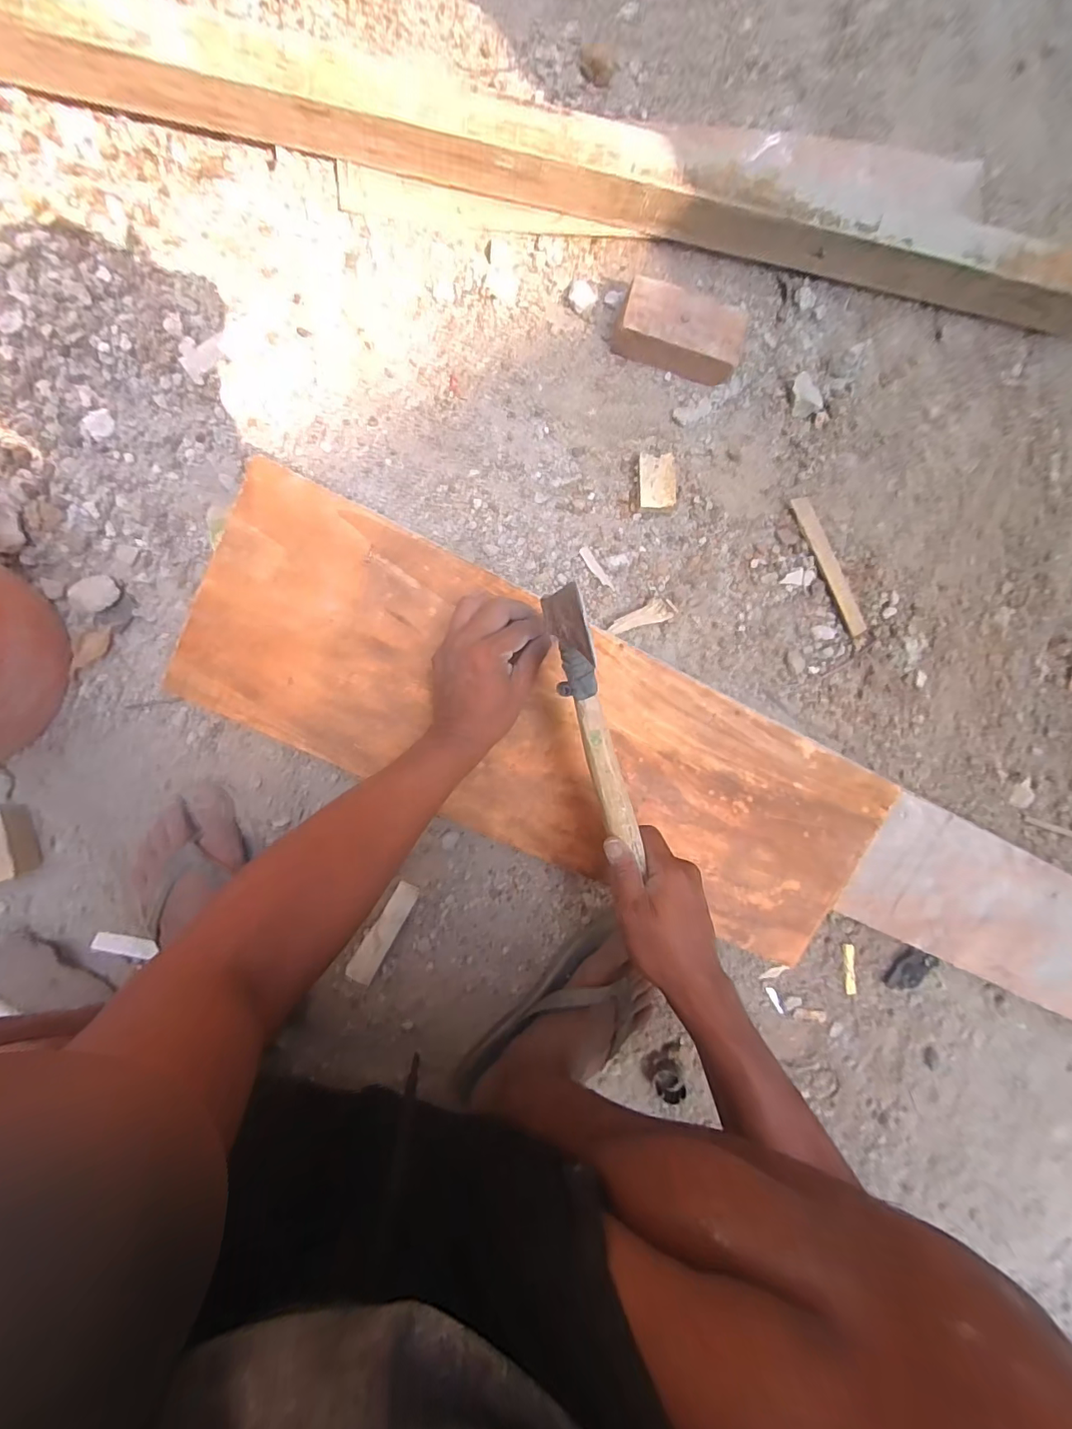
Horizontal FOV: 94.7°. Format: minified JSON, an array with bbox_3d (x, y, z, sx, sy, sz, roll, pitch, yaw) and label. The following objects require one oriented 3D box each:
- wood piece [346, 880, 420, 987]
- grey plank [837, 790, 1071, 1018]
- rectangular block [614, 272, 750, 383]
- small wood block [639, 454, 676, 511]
[{"bbox_3d":[-0.157,0.224,0.506,0.026,0.004,0.112,29,88,-8],"label":"wood piece"},{"bbox_3d":[0.651,0.288,0.570,0.649,0.022,0.146,25,99,-7],"label":"grey plank"},{"bbox_3d":[0.148,-0.393,0.512,0.130,0.039,0.067,19,90,-8],"label":"rectangular block"},{"bbox_3d":[0.128,-0.247,0.526,0.040,0.021,0.057,-5,93,-8],"label":"small wood block"}]

